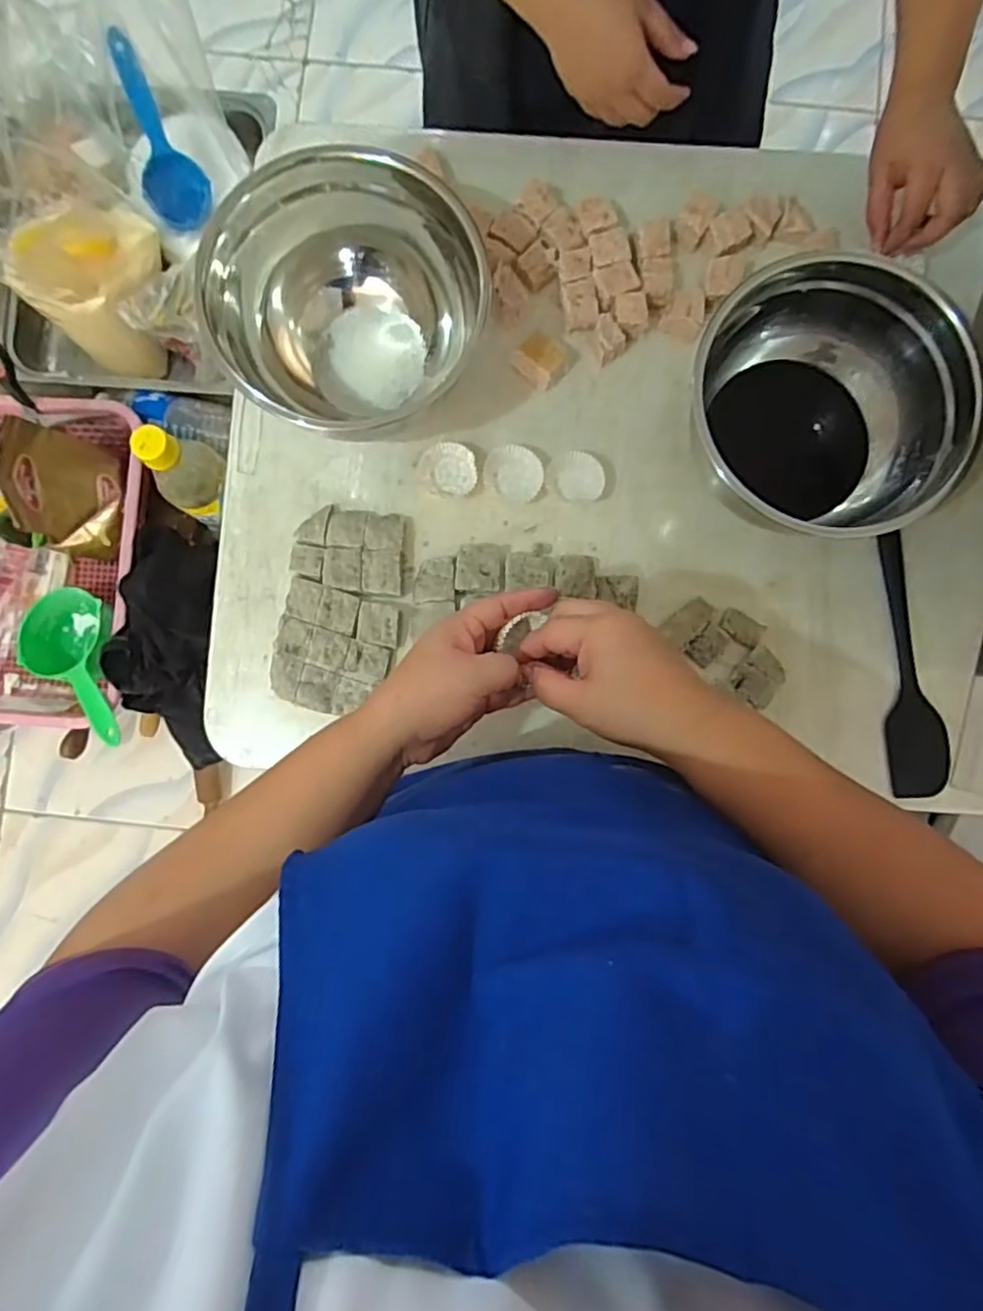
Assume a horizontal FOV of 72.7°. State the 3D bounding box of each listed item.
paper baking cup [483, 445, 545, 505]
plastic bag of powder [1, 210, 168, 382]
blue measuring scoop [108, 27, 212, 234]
[{"bbox_3d":[0.020,-0.163,0.596,0.052,0.016,0.044,16,87,1],"label":"paper baking cup"},{"bbox_3d":[-0.381,-0.364,0.663,0.109,0.096,0.132,27,87,2],"label":"plastic bag of powder"},{"bbox_3d":[-0.313,-0.486,0.625,0.053,0.030,0.151,-15,115,-1],"label":"blue measuring scoop"}]

